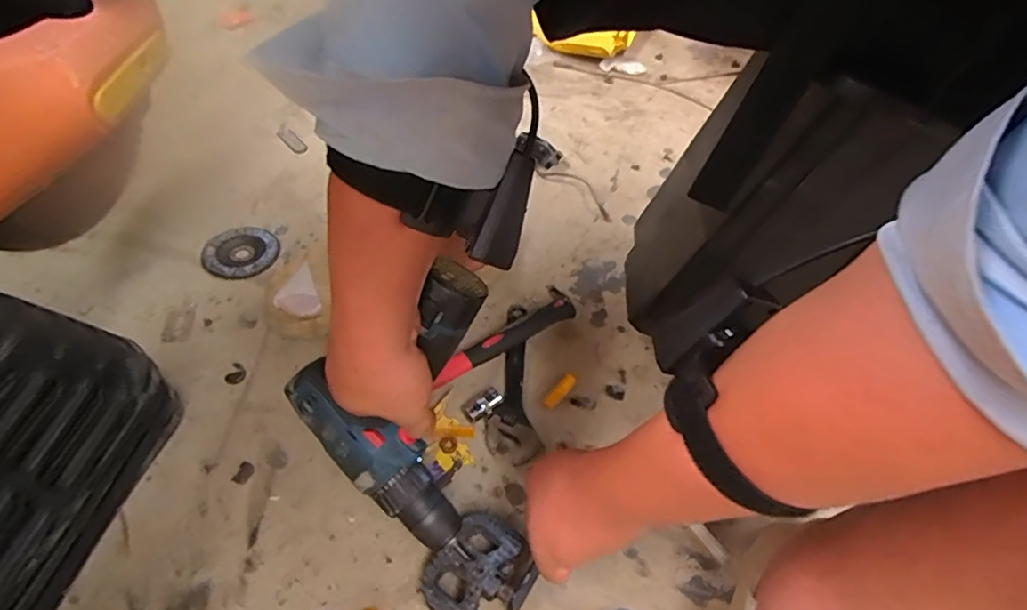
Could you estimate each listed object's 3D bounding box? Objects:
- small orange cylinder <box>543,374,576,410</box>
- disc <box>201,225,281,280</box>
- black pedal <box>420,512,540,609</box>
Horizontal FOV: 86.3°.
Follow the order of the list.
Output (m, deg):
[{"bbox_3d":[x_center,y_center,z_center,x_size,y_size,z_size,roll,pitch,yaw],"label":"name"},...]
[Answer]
[{"bbox_3d":[0.052,0.090,0.587,0.014,0.009,0.049,37,54,24],"label":"small orange cylinder"},{"bbox_3d":[-0.335,-0.067,0.680,0.091,0.012,0.091,3,48,-4],"label":"disc"},{"bbox_3d":[-0.028,0.220,0.449,0.077,0.033,0.085,37,54,24],"label":"black pedal"}]

